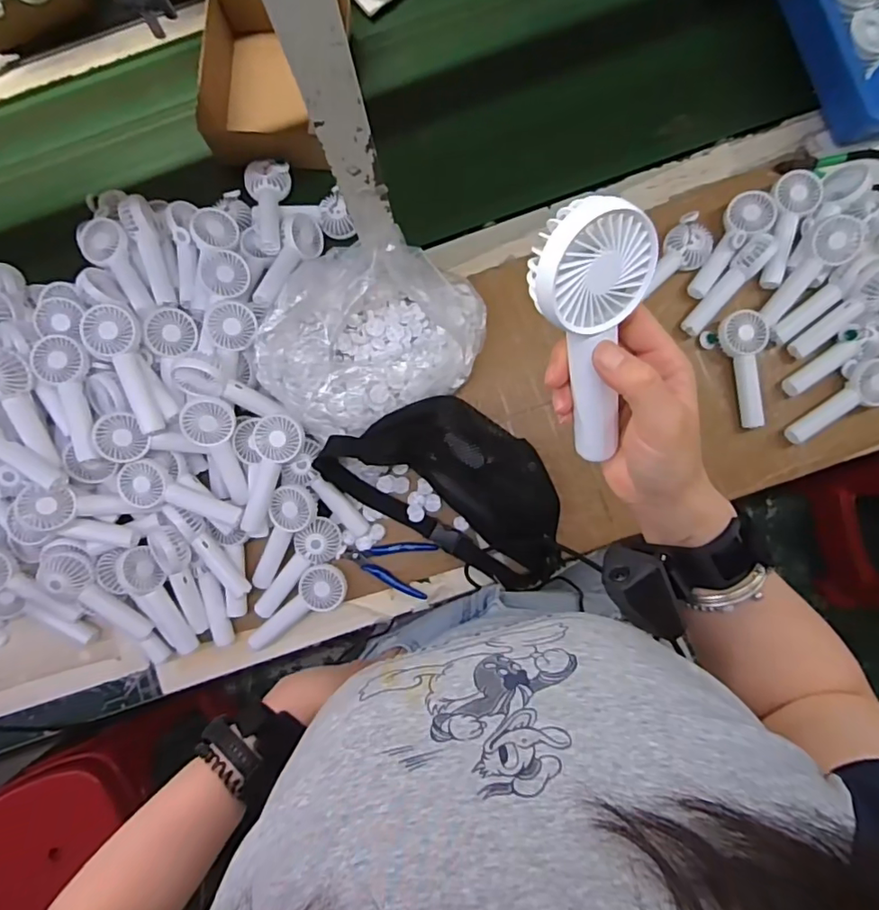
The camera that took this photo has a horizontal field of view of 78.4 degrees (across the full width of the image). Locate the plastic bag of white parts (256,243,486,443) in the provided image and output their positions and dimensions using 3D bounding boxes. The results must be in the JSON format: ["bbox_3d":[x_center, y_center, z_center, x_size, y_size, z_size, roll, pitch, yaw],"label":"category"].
[{"bbox_3d":[-0.079,-0.140,0.614,0.270,0.121,0.182,-24,85,0],"label":"plastic bag of white parts"}]

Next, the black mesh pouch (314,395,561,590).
[{"bbox_3d":[0.024,0.032,0.657,0.295,0.086,0.161,31,88,4],"label":"black mesh pouch"}]

